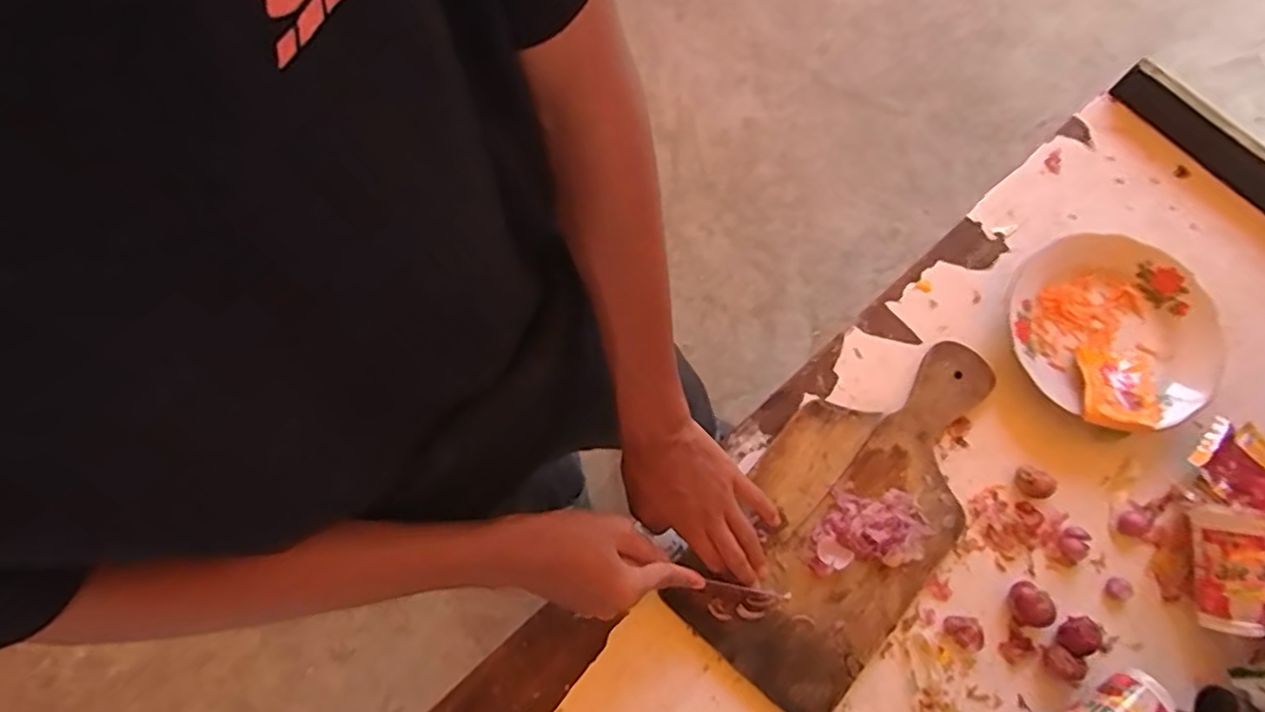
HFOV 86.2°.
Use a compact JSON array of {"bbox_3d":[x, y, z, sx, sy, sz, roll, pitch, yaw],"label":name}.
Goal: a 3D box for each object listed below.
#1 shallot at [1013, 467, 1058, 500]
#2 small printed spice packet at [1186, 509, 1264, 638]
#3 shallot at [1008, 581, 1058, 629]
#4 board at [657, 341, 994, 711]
[{"bbox_3d":[0.346,0.111,0.583,0.031,0.017,0.023,34,77,10],"label":"shallot"},{"bbox_3d":[0.476,0.170,0.534,0.047,0.041,0.096,4,88,1],"label":"small printed spice packet"},{"bbox_3d":[0.327,0.205,0.554,0.028,0.027,0.035,7,74,2],"label":"shallot"},{"bbox_3d":[0.191,0.126,0.581,0.162,0.021,0.339,35,77,10],"label":"board"}]

